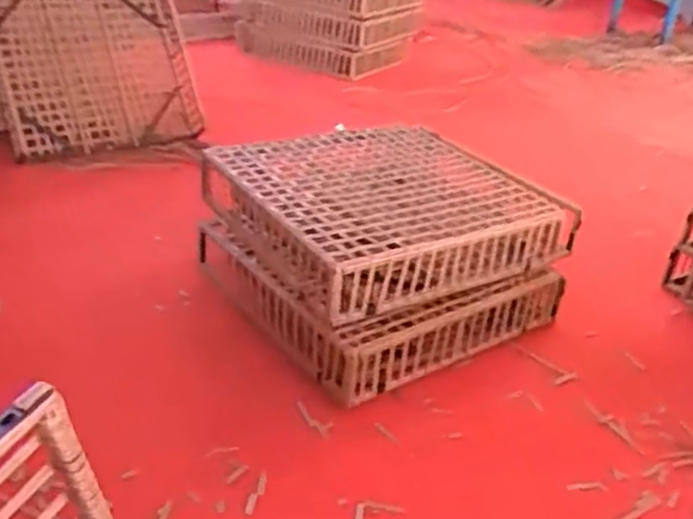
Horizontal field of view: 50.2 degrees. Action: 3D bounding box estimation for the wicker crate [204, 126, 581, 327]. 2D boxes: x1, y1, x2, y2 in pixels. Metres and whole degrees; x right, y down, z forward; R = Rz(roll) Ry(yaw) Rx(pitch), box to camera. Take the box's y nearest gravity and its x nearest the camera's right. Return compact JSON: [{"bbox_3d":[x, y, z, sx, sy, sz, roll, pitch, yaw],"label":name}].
[{"bbox_3d":[0.089,-0.127,1.768,0.677,0.155,0.640,-14,35,-33],"label":"wicker crate"}]

